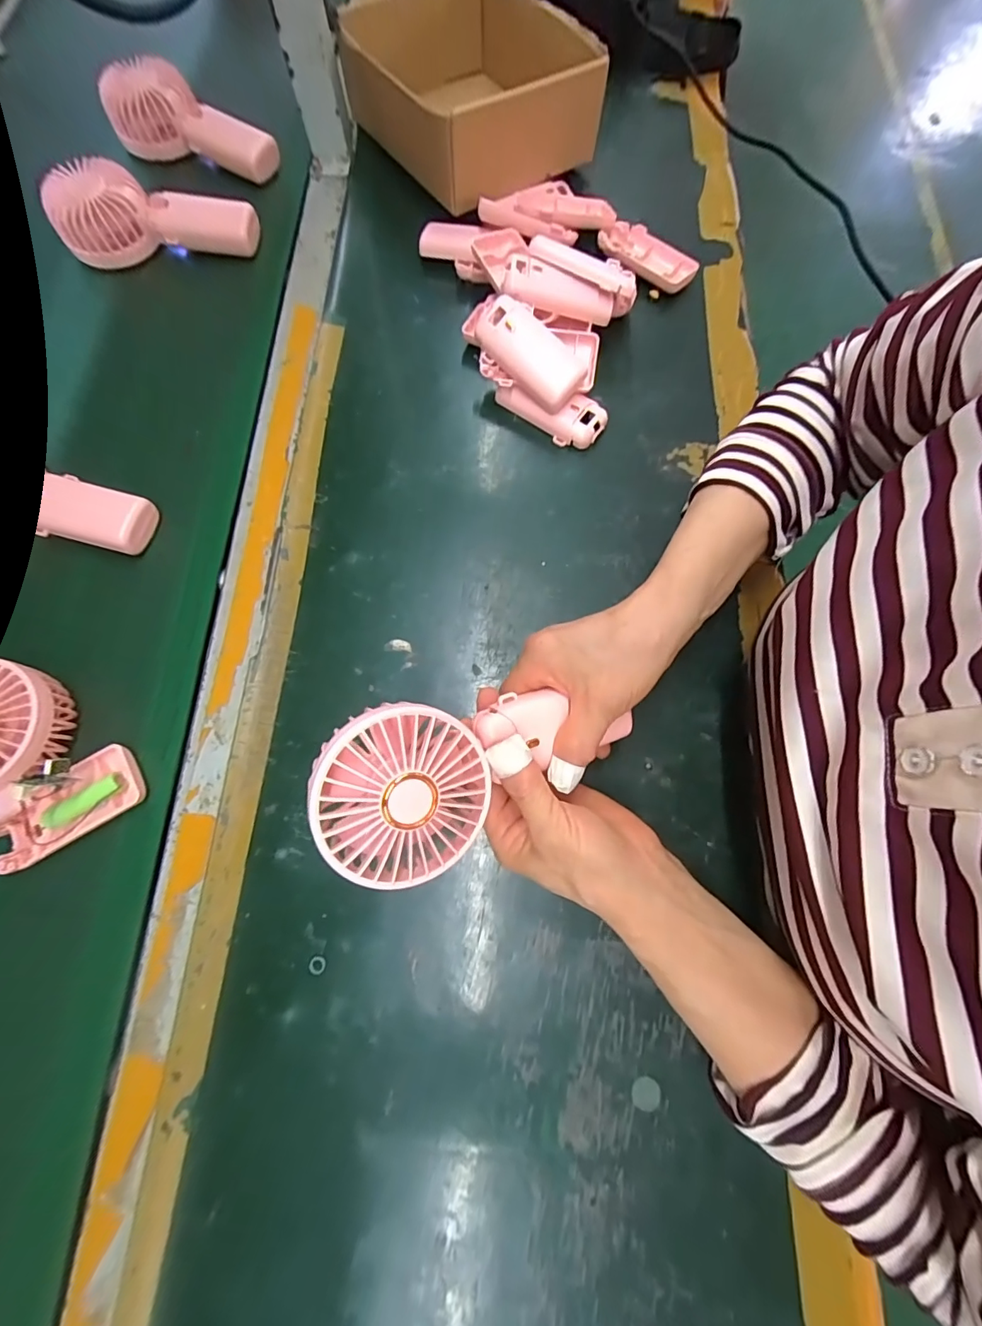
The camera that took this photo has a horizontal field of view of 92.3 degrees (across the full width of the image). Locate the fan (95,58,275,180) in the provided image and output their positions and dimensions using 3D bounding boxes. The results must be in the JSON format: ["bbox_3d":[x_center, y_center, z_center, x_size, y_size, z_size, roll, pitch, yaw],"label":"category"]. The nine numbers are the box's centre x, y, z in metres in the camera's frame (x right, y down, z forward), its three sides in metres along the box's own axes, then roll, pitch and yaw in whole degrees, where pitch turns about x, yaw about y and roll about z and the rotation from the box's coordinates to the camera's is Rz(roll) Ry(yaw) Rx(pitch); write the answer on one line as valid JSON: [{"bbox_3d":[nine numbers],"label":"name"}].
[{"bbox_3d":[-0.307,-0.546,0.479,0.176,0.044,0.080,27,75,6],"label":"fan"}]

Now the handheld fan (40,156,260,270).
[{"bbox_3d":[-0.311,-0.413,0.441,0.173,0.044,0.072,7,74,1],"label":"handheld fan"}]

